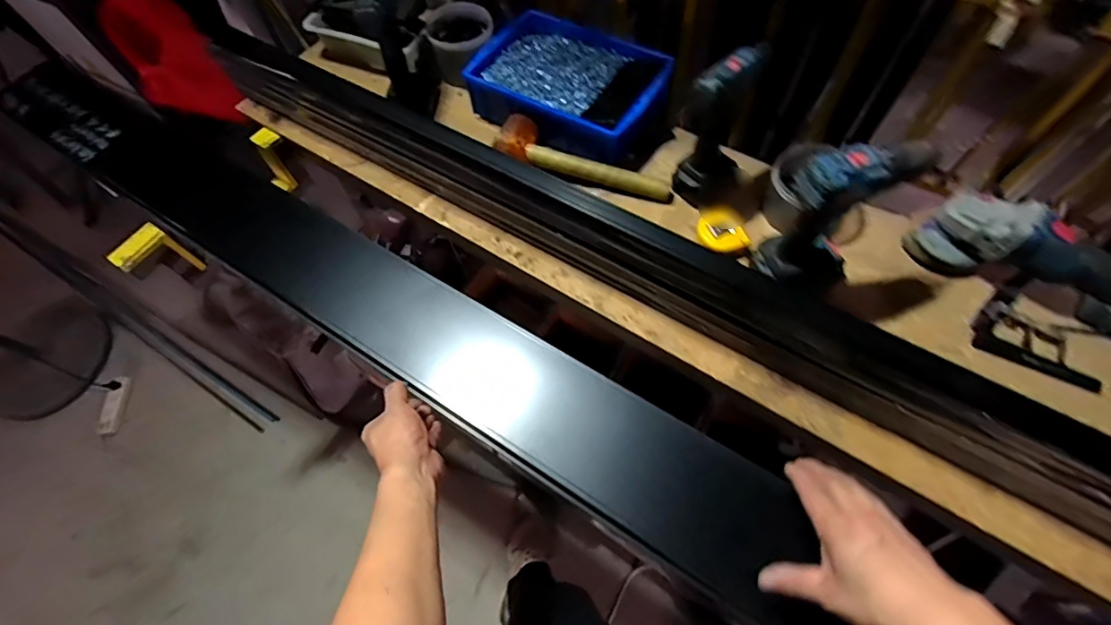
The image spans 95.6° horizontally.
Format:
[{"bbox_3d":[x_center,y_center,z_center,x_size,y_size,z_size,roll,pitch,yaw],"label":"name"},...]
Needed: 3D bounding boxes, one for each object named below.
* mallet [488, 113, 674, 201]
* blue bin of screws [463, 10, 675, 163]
[{"bbox_3d":[0.037,-0.227,0.779,0.284,0.050,0.085,23,67,13],"label":"mallet"},{"bbox_3d":[0.023,-0.381,0.840,0.301,0.074,0.206,30,69,16],"label":"blue bin of screws"}]

